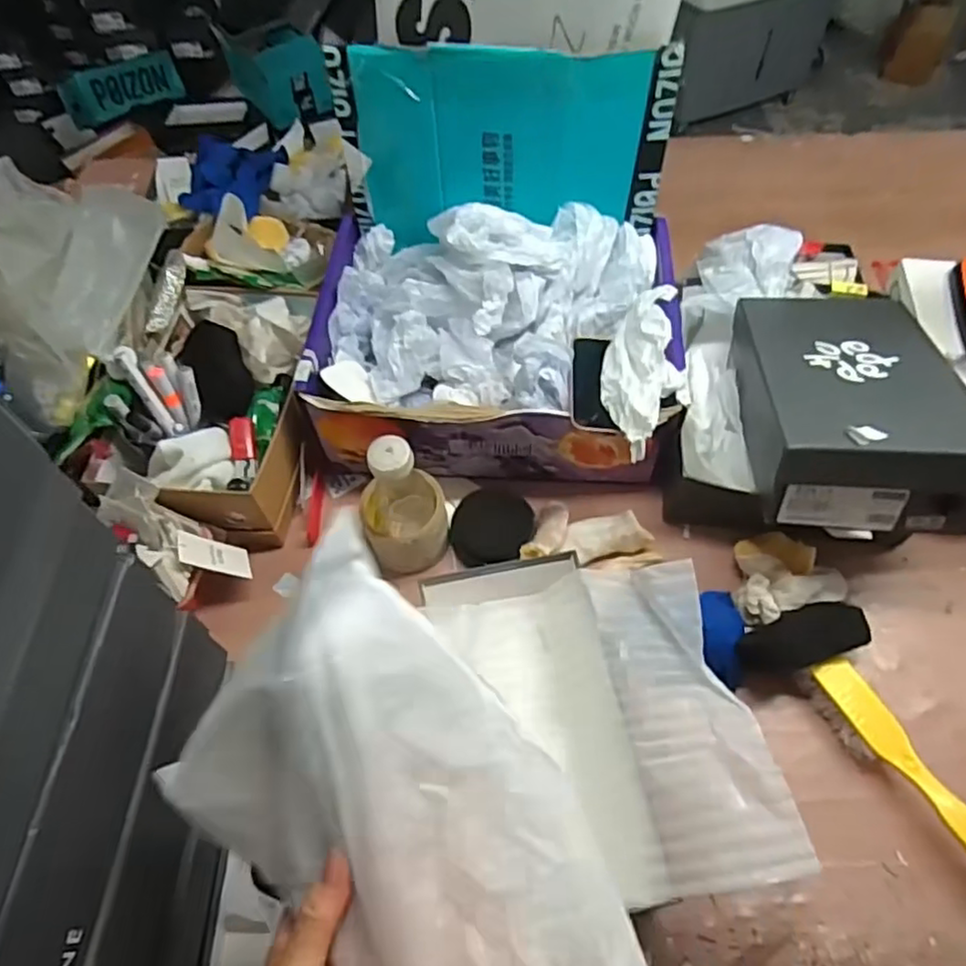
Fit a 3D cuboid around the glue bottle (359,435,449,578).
[{"bbox_3d":[-0.083,0.021,0.670,0.088,0.180,0.076,-8,58,-2],"label":"glue bottle"}]

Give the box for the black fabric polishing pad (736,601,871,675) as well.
[{"bbox_3d":[0.313,0.153,0.654,0.122,0.018,0.055,-24,59,9],"label":"black fabric polishing pad"}]

